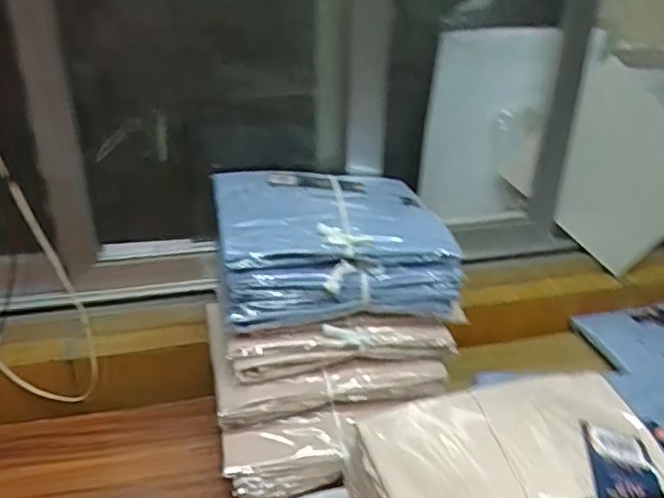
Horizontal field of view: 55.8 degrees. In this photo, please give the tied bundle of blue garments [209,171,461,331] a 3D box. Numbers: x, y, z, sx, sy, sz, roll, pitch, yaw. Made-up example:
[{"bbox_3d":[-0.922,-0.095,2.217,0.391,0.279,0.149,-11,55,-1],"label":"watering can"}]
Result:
[{"bbox_3d":[-0.004,-0.013,0.755,0.258,0.096,0.208,-5,28,-11],"label":"tied bundle of blue garments"}]

